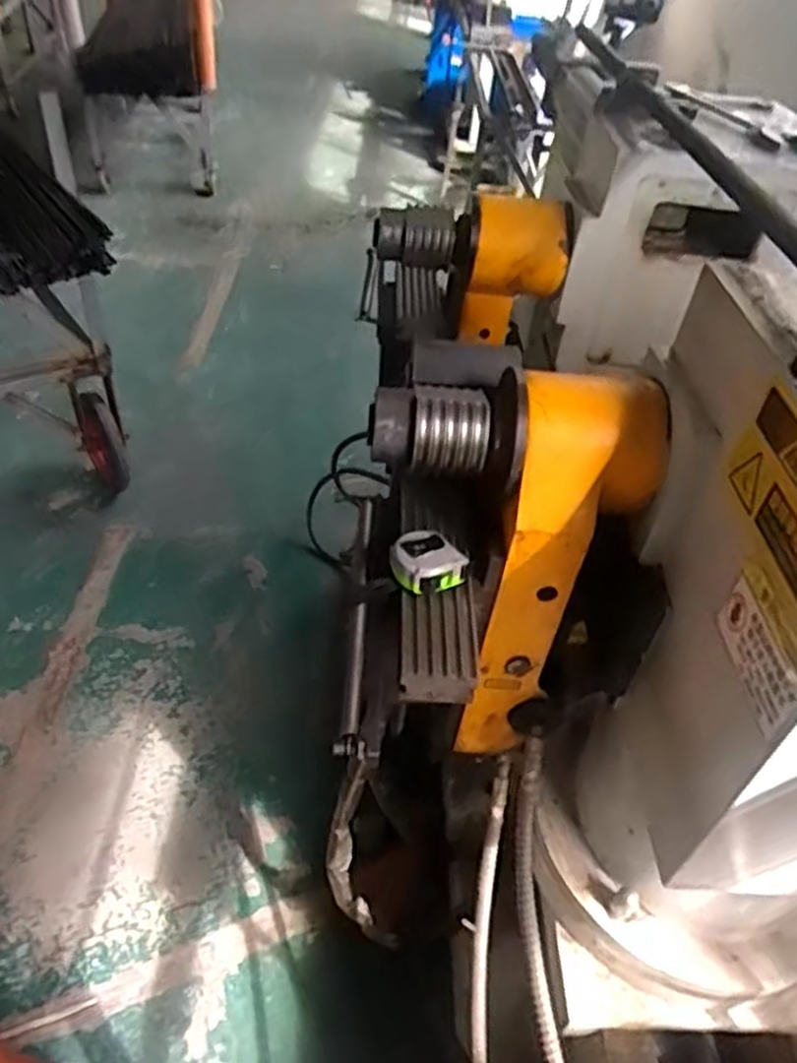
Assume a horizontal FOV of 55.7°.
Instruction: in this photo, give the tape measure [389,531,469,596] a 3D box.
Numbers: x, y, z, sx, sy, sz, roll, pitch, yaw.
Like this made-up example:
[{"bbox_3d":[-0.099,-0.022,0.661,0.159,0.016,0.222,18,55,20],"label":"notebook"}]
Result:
[{"bbox_3d":[0.024,0.029,0.676,0.054,0.030,0.059,-34,57,-30],"label":"tape measure"}]

